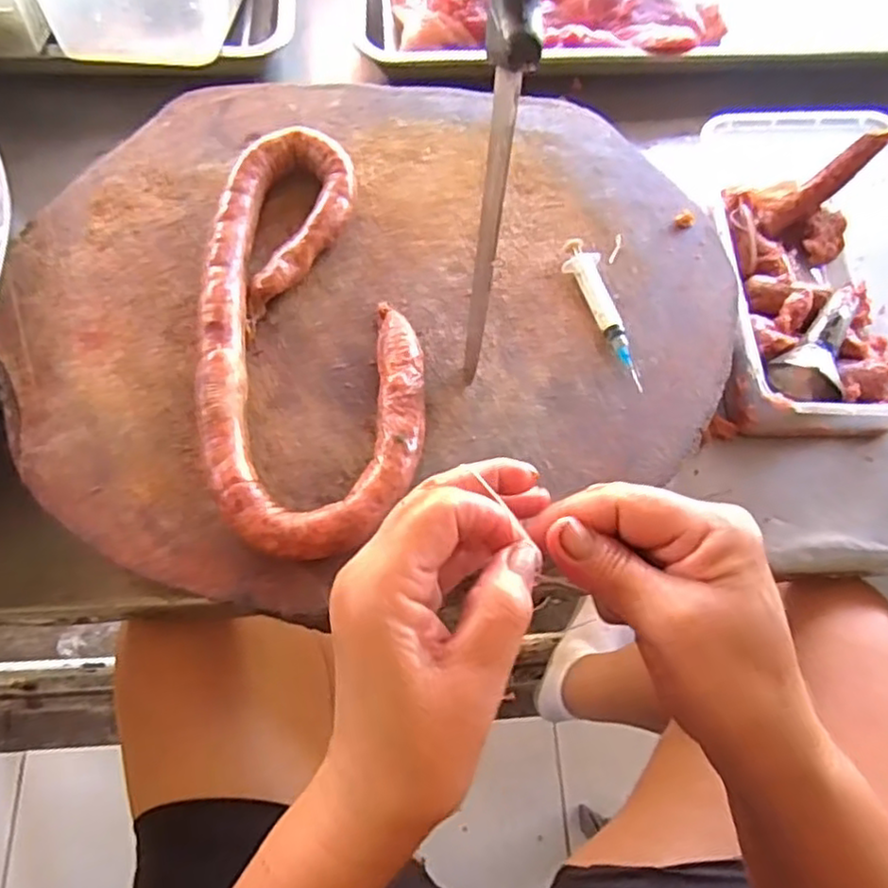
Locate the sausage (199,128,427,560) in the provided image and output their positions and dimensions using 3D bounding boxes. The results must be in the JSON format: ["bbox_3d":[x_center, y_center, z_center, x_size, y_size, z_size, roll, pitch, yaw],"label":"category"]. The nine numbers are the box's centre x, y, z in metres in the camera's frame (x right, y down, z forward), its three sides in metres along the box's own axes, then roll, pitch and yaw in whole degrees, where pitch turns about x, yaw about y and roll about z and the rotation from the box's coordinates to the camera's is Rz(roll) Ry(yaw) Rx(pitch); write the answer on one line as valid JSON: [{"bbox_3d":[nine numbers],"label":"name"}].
[{"bbox_3d":[-0.079,-0.070,0.406,0.123,0.028,0.278,-5,69,-5],"label":"sausage"}]

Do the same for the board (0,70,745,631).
[{"bbox_3d":[-0.042,-0.106,0.429,0.447,0.033,0.357,-22,71,-11],"label":"board"}]

